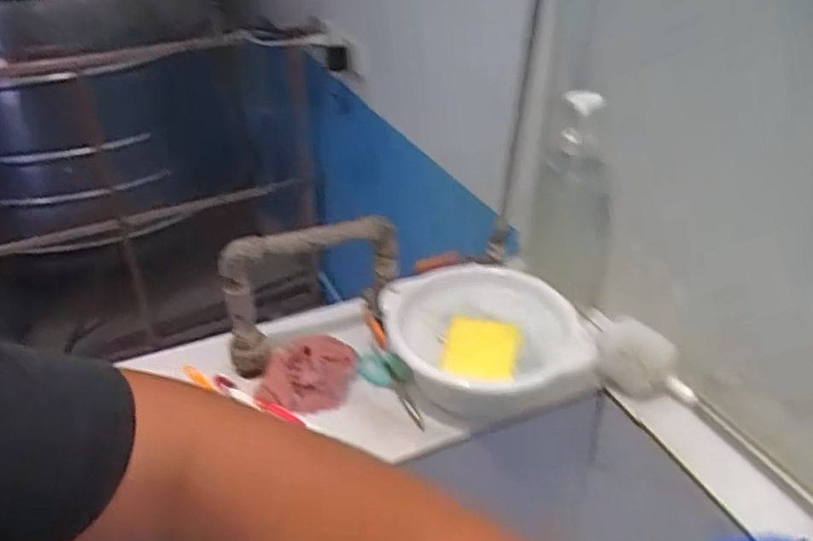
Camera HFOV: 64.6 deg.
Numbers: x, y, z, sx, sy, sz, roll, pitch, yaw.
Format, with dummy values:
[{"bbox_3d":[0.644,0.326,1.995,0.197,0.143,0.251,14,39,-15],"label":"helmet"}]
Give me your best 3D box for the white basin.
[{"bbox_3d":[0.083,0.084,0.714,0.197,0.101,0.197,0,34,0],"label":"white basin"}]

